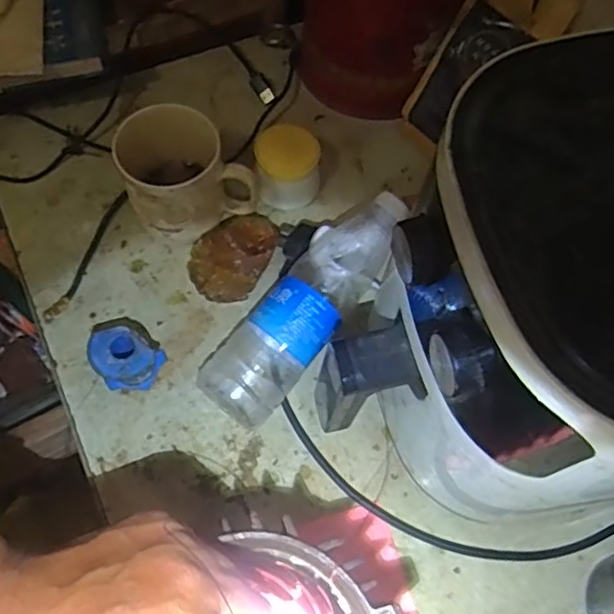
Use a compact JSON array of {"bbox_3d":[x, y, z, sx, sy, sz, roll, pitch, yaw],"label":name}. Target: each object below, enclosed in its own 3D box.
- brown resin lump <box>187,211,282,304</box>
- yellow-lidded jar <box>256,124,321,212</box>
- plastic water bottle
[{"bbox_3d":[-0.061,-0.041,0.538,0.078,0.063,0.058,-33,71,-16],"label":"brown resin lump"},{"bbox_3d":[-0.018,-0.127,0.581,0.060,0.060,0.055,-4,66,-5],"label":"yellow-lidded jar"},{"bbox_3d":[0.005,0.000,0.515,0.064,0.077,0.218,35,69,13],"label":"plastic water bottle"}]

